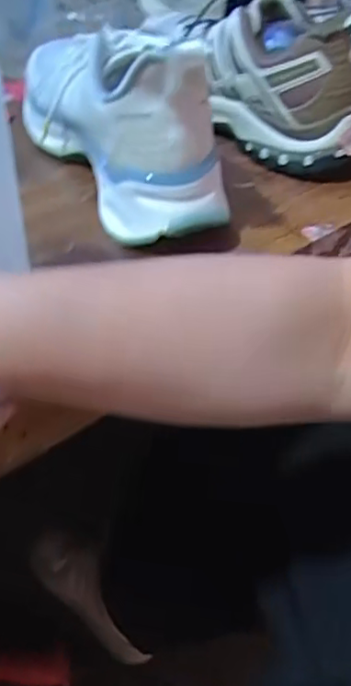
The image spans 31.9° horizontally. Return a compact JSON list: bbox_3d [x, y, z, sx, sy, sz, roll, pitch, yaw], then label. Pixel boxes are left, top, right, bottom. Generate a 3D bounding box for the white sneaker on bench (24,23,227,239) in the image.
[{"bbox_3d":[-0.049,-0.185,0.461,0.079,0.116,0.260,-17,46,-20],"label":"white sneaker on bench"}]

